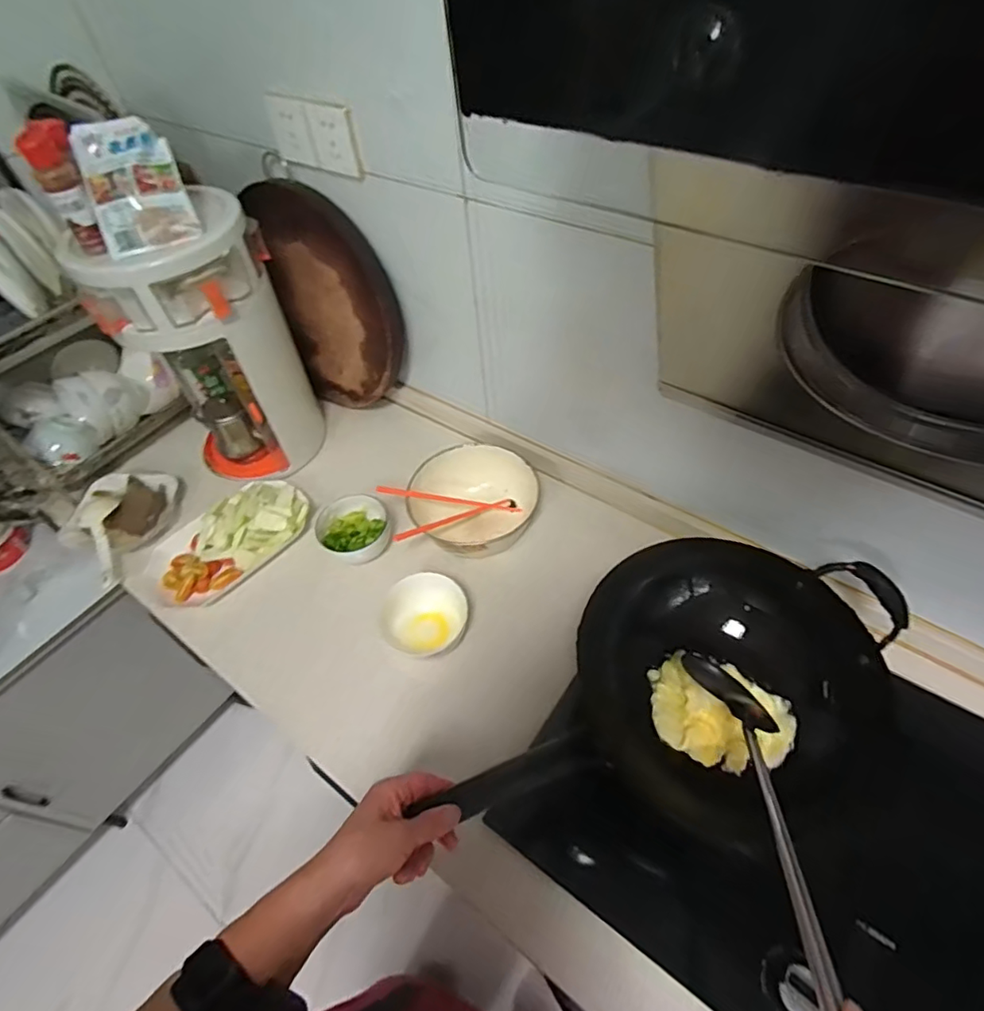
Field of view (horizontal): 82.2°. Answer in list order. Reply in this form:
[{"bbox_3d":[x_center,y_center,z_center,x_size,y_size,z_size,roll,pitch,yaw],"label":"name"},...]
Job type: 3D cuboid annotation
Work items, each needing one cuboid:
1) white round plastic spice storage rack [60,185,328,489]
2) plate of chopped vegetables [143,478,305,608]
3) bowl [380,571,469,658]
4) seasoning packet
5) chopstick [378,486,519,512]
[{"bbox_3d":[-0.424,-0.239,0.905,0.229,0.415,0.192,-23,53,-12],"label":"white round plastic spice storage rack"},{"bbox_3d":[-0.418,0.055,0.892,0.263,0.046,0.134,-39,58,-23],"label":"plate of chopped vegetables"},{"bbox_3d":[-0.094,0.153,0.796,0.116,0.068,0.094,4,52,8],"label":"bowl"},{"bbox_3d":[-0.446,-0.398,0.705,0.107,0.147,0.020,-20,18,-14],"label":"seasoning packet"},{"bbox_3d":[-0.064,-0.009,0.900,0.243,0.013,0.015,9,47,-25],"label":"chopstick"}]

